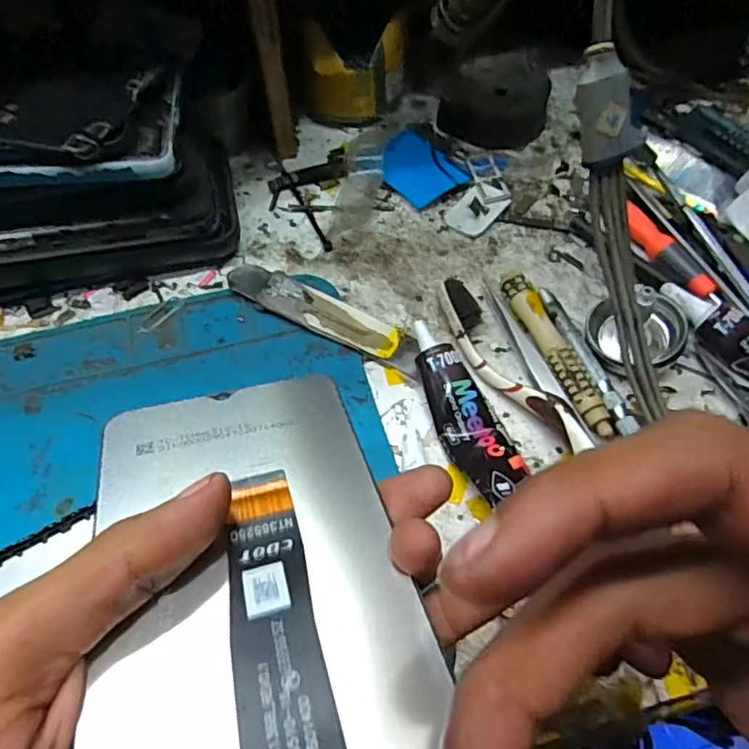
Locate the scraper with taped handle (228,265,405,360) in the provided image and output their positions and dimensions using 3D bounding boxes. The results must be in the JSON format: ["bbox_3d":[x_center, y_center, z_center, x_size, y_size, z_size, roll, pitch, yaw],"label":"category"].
[{"bbox_3d":[-0.030,-0.031,0.274,0.090,0.009,0.021,23,61,15],"label":"scraper with taped handle"}]

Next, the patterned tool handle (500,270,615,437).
[{"bbox_3d":[0.080,-0.012,0.258,0.012,0.014,0.087,-18,59,-10],"label":"patterned tool handle"}]

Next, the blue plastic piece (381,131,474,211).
[{"bbox_3d":[0.025,-0.119,0.329,0.041,0.006,0.051,-38,64,-20],"label":"blue plastic piece"}]

